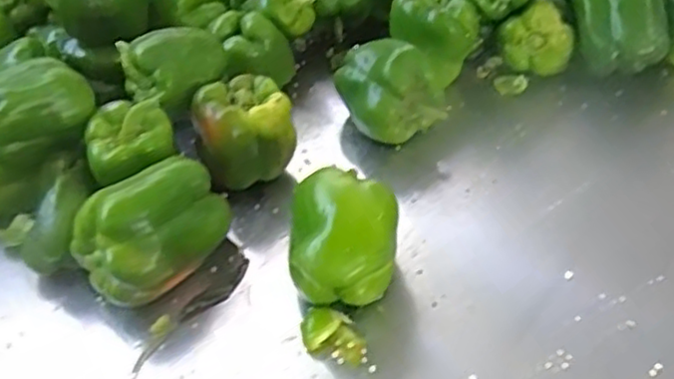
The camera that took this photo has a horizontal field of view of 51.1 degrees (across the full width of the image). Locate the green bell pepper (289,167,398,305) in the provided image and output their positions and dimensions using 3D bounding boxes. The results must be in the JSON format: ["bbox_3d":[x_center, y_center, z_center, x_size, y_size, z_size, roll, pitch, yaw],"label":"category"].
[{"bbox_3d":[0.005,0.046,0.579,0.087,0.091,0.096,-1,42,5],"label":"green bell pepper"}]

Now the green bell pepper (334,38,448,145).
[{"bbox_3d":[0.052,-0.103,0.735,0.091,0.089,0.101,-21,44,-16],"label":"green bell pepper"}]

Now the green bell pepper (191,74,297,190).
[{"bbox_3d":[-0.087,-0.049,0.681,0.093,0.095,0.085,-11,42,-6],"label":"green bell pepper"}]

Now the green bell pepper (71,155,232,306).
[{"bbox_3d":[-0.148,0.036,0.594,0.127,0.092,0.073,-33,49,-27],"label":"green bell pepper"}]

